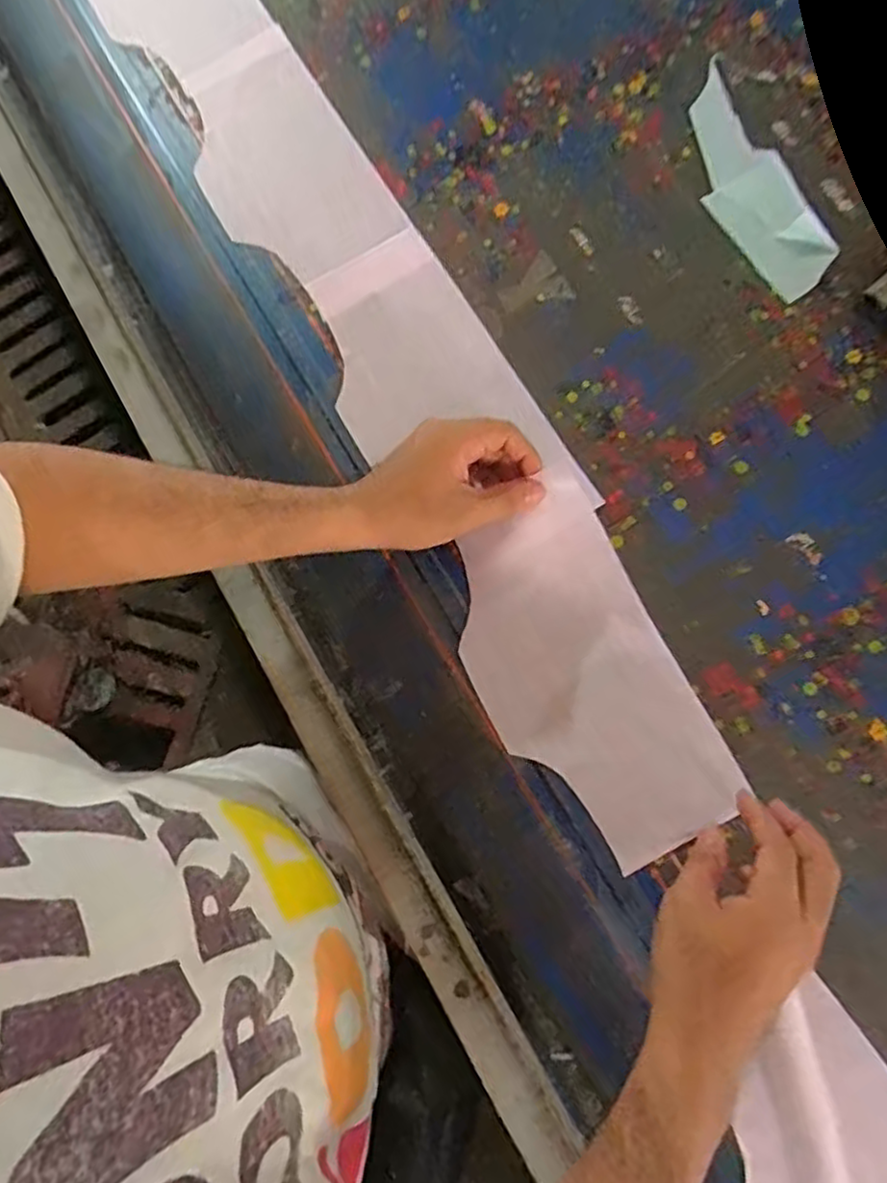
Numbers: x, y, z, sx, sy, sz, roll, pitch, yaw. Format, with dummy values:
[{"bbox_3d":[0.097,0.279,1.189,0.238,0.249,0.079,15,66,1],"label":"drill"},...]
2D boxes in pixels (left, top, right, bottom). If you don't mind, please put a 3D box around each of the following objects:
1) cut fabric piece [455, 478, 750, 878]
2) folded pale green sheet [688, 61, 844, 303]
[{"bbox_3d":[0.102,0.066,0.492,0.134,0.040,0.253,-29,78,-6],"label":"cut fabric piece"},{"bbox_3d":[0.253,-0.344,0.584,0.072,0.008,0.219,-22,77,-4],"label":"folded pale green sheet"}]

